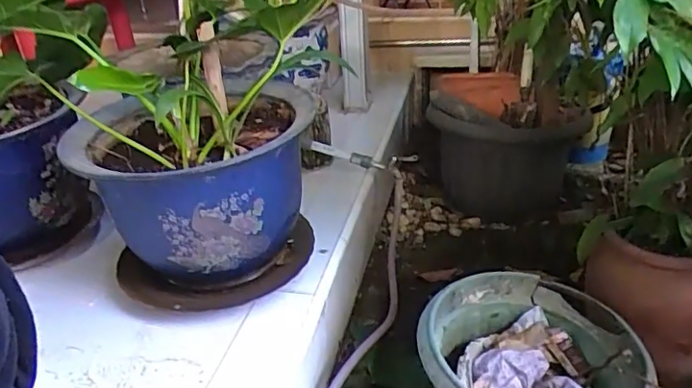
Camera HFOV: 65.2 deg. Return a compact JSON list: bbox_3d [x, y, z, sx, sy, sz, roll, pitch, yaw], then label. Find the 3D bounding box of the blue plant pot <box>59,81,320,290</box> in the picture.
[{"bbox_3d":[-0.291,-0.021,1.107,0.412,0.285,0.413,-2,29,3],"label":"blue plant pot"}]

